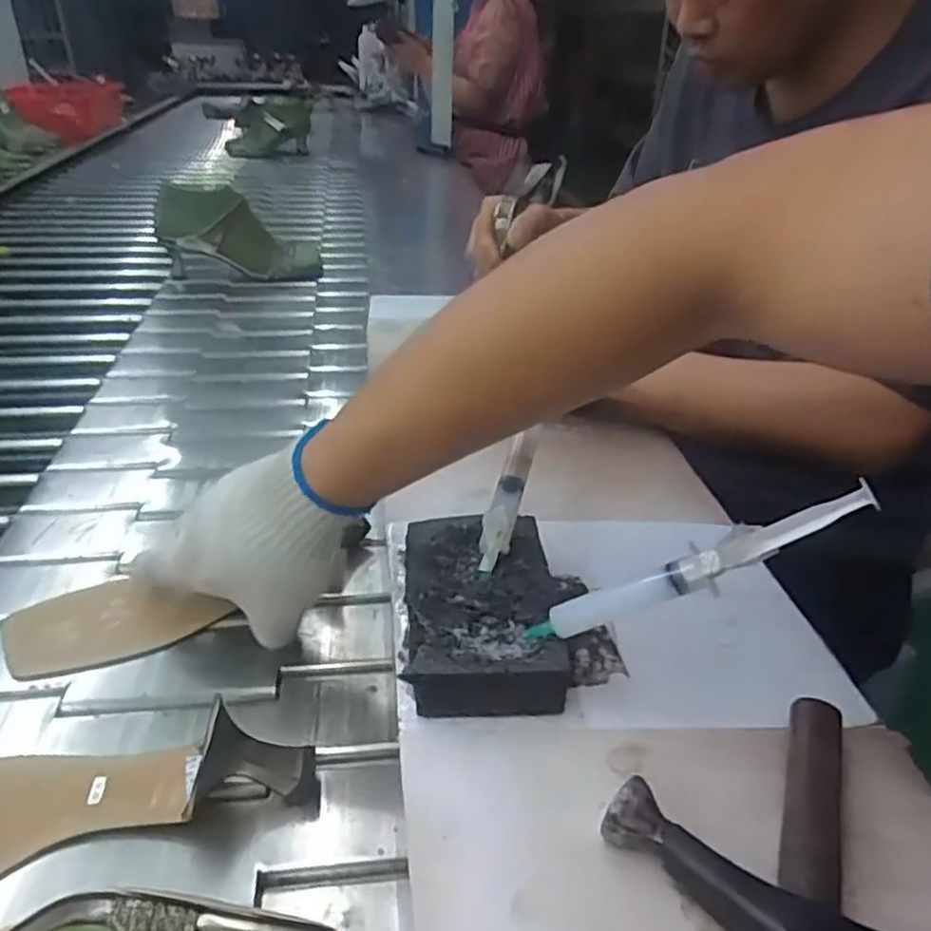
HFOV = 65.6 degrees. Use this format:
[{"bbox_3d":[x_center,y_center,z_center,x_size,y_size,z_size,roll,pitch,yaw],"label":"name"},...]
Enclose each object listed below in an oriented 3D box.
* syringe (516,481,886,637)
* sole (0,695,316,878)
[{"bbox_3d":[0.103,0.051,0.339,0.170,0.018,0.014,-29,23,24],"label":"syringe"},{"bbox_3d":[-0.203,0.159,0.365,0.240,0.047,0.076,-8,34,-19],"label":"sole"}]

